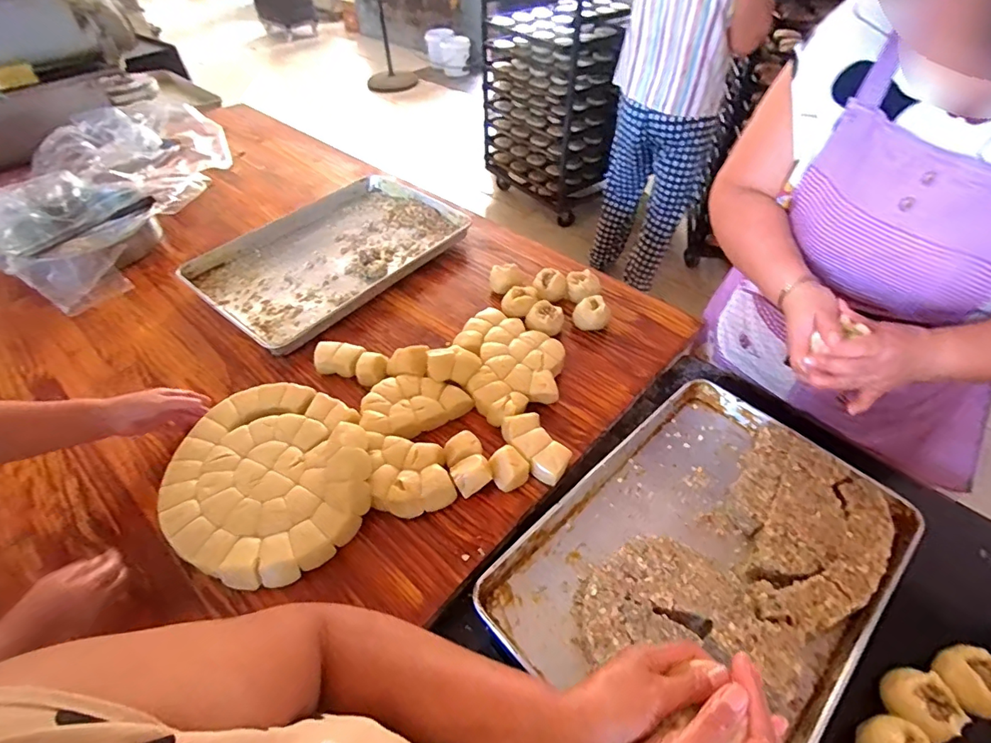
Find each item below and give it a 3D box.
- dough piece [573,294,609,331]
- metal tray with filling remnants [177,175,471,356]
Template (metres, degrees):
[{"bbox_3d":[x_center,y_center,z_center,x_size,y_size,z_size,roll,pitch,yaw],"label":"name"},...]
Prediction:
[{"bbox_3d":[0.201,-0.117,1.036,0.072,0.065,0.061,-9,48,-7],"label":"dough piece"},{"bbox_3d":[-0.386,-0.305,1.220,0.406,0.040,0.630,32,56,26],"label":"metal tray with filling remnants"}]

